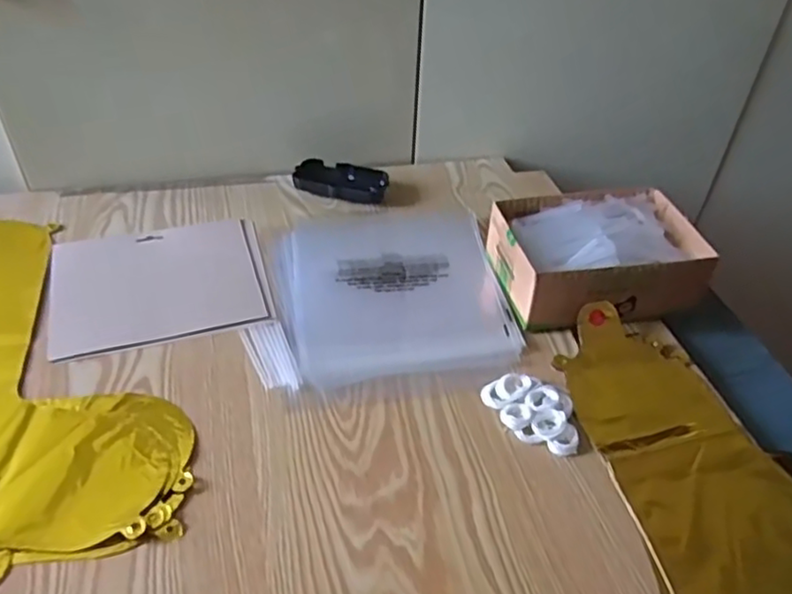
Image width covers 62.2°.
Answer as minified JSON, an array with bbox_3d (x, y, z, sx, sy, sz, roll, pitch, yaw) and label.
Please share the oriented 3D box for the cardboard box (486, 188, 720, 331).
[{"bbox_3d":[0.195,-0.042,0.646,0.185,0.072,0.138,-8,43,-12],"label":"cardboard box"}]

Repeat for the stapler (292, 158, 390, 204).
[{"bbox_3d":[-0.064,-0.139,0.777,0.106,0.022,0.052,3,42,1],"label":"stapler"}]

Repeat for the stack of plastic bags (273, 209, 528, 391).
[{"bbox_3d":[-0.006,-0.017,0.671,0.215,0.009,0.247,-7,42,-10],"label":"stack of plastic bags"}]

